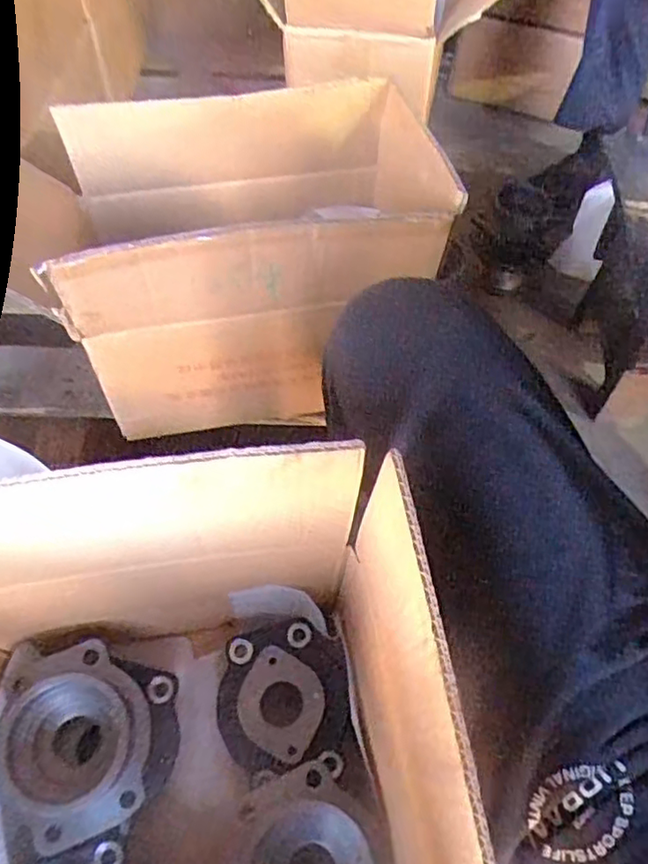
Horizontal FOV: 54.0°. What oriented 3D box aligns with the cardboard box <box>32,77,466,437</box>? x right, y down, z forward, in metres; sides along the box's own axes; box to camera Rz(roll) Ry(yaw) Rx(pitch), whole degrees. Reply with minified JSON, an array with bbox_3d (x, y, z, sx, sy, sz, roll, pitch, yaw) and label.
[{"bbox_3d":[-0.070,-0.181,0.655,0.342,0.243,0.253,-8,57,-7],"label":"cardboard box"}]

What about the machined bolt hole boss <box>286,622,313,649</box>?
[{"bbox_3d":[-0.021,0.168,0.527,0.020,0.007,0.020,1,56,-1],"label":"machined bolt hole boss"}]

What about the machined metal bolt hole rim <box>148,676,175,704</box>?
[{"bbox_3d":[-0.130,0.206,0.507,0.021,0.004,0.021,8,64,-16],"label":"machined metal bolt hole rim"}]

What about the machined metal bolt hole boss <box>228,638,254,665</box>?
[{"bbox_3d":[-0.068,0.179,0.518,0.020,0.008,0.021,1,56,-1],"label":"machined metal bolt hole boss"}]

